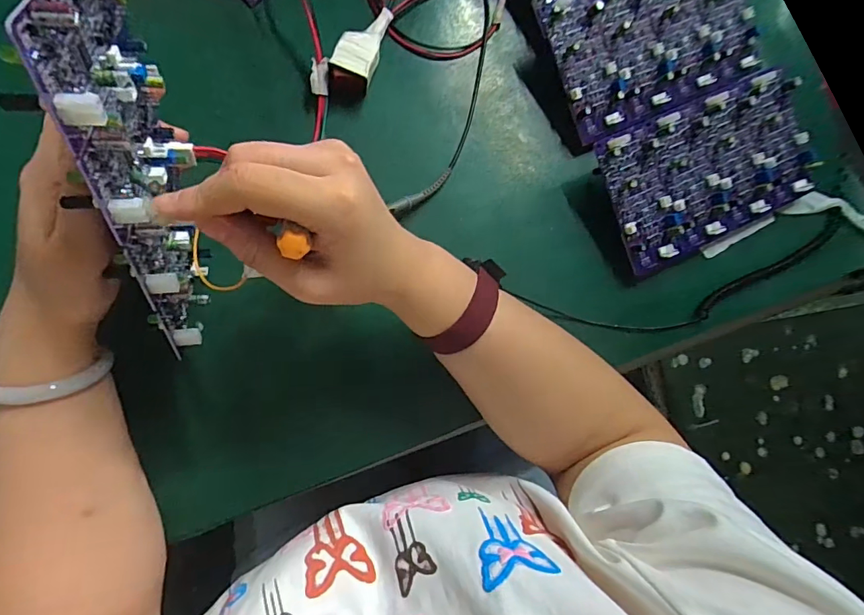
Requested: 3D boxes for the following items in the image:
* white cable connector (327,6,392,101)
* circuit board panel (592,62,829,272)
[{"bbox_3d":[-0.057,-0.205,0.372,0.028,0.022,0.084,20,81,-4],"label":"white cable connector"},{"bbox_3d":[0.235,-0.116,0.391,0.189,0.015,0.111,-25,100,-9],"label":"circuit board panel"}]

